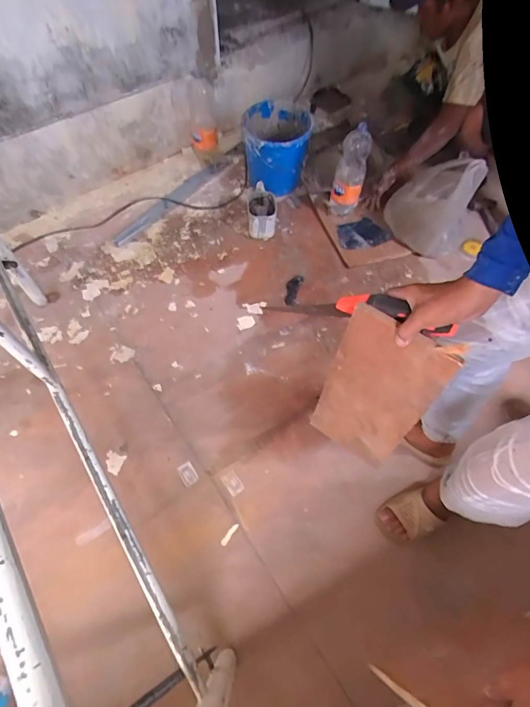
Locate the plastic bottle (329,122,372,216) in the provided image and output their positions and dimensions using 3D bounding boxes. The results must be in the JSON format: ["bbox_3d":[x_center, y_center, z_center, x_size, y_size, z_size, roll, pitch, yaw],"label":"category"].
[{"bbox_3d":[0.308,-0.643,1.463,0.106,0.336,0.116,14,61,7],"label":"plastic bottle"}]

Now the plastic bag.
[{"bbox_3d":[0.587,-0.548,1.427,0.279,0.328,0.251,24,63,13],"label":"plastic bag"}]

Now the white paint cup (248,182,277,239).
[{"bbox_3d":[-0.012,-0.527,1.537,0.104,0.129,0.172,1,61,0],"label":"white paint cup"}]

